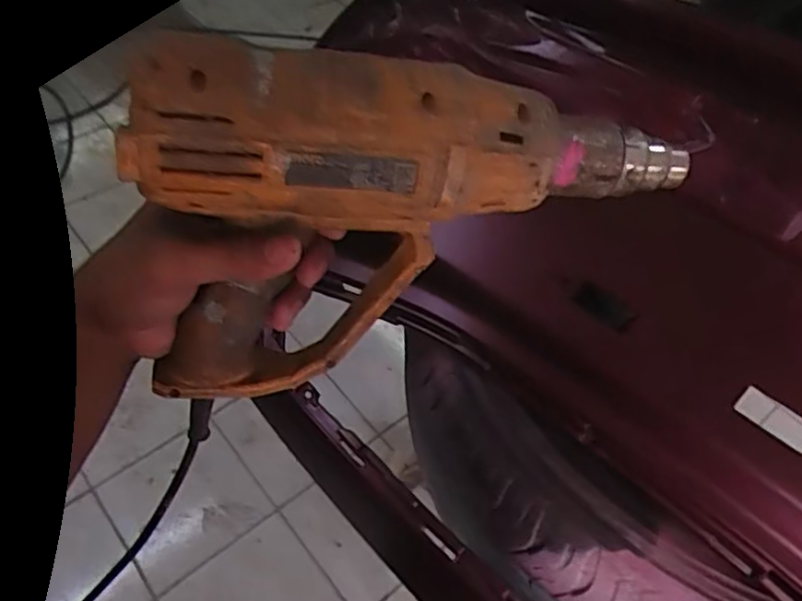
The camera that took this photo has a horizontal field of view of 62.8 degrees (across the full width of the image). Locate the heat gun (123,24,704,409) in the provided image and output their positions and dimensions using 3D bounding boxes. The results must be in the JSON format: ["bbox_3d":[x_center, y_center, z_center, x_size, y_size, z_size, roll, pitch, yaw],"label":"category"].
[{"bbox_3d":[0.009,-0.037,0.326,0.253,0.177,0.068,-8,55,-11],"label":"heat gun"}]

